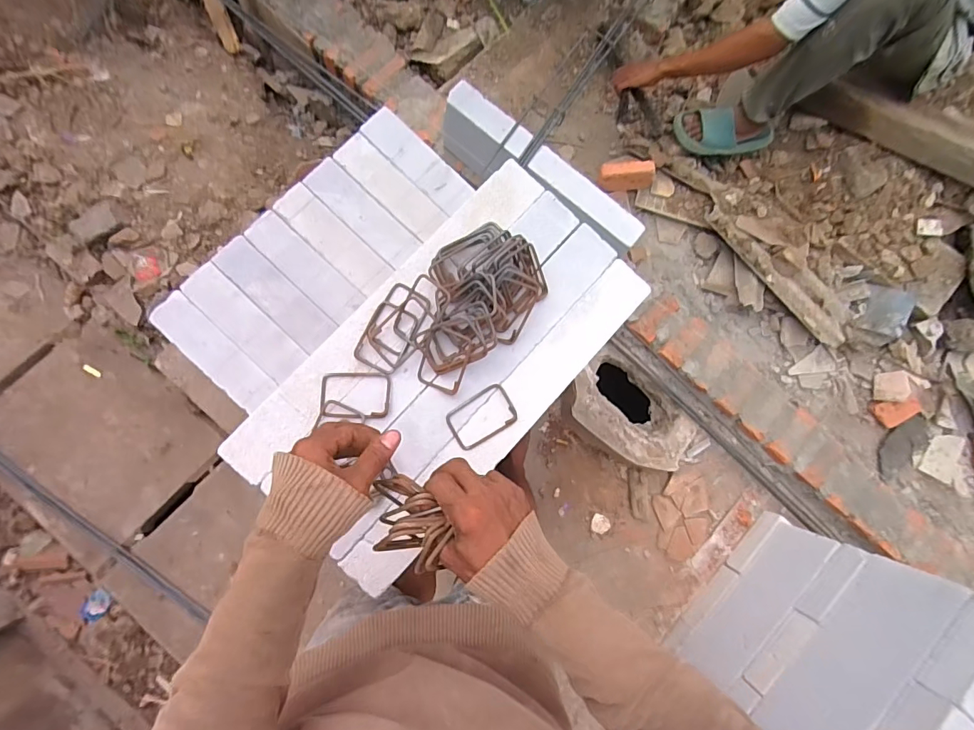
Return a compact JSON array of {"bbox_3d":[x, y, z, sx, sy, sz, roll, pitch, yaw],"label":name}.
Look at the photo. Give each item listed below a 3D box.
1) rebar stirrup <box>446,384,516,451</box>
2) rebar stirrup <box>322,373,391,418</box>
[{"bbox_3d":[-0.008,0.074,0.666,0.097,0.006,0.064,-31,87,-9],"label":"rebar stirrup"},{"bbox_3d":[-0.185,0.043,0.655,0.094,0.006,0.064,1,77,-4],"label":"rebar stirrup"}]

